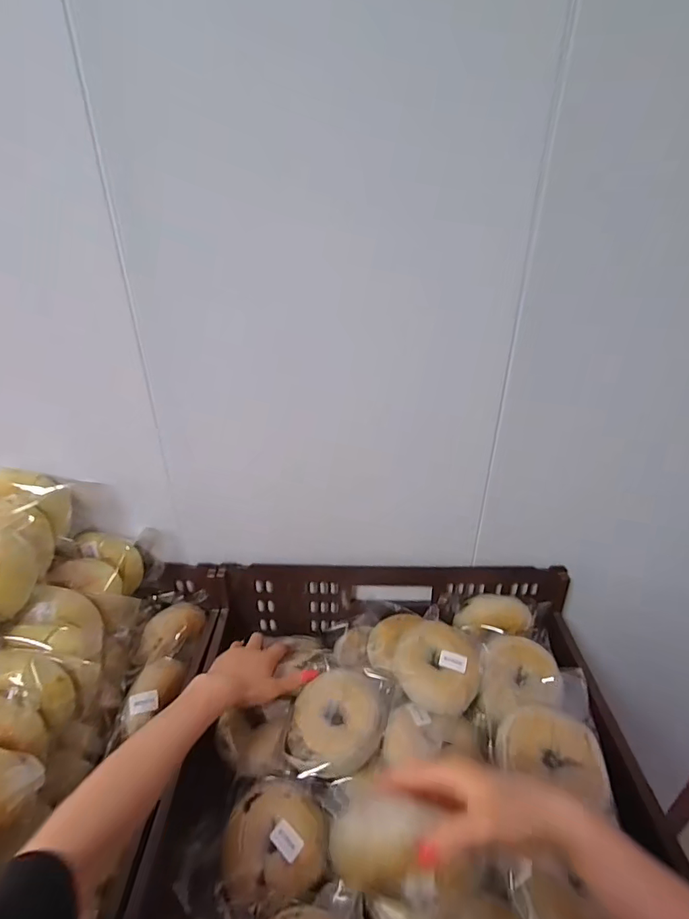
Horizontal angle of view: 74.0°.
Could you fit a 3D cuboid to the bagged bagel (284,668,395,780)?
[{"bbox_3d":[-0.006,0.301,0.526,0.113,0.045,0.120,2,43,13],"label":"bagged bagel"}]

